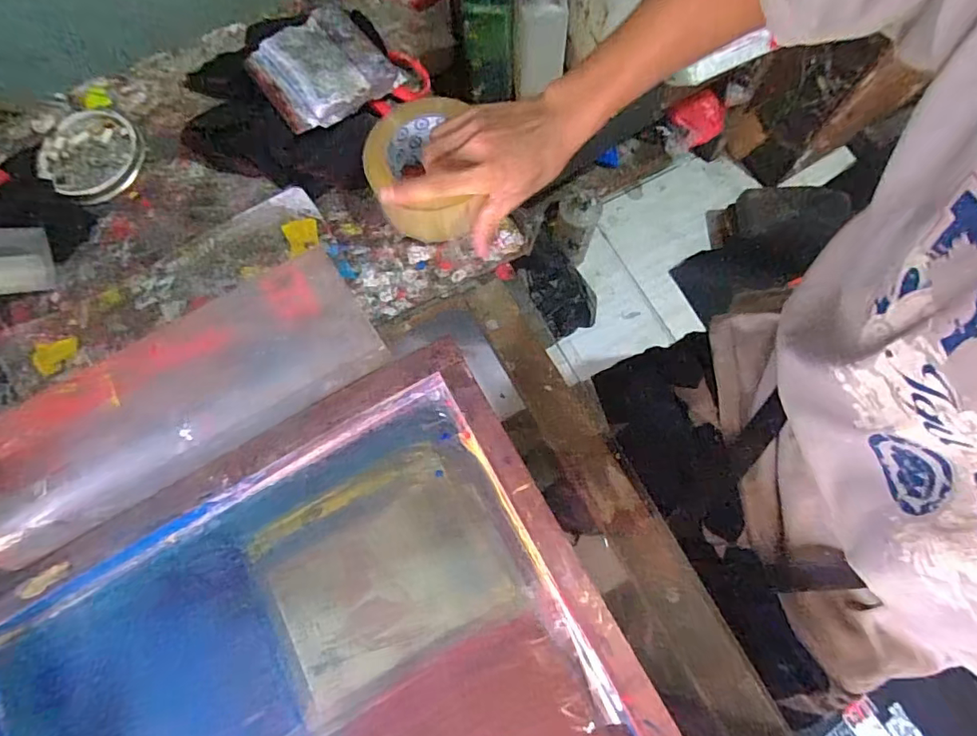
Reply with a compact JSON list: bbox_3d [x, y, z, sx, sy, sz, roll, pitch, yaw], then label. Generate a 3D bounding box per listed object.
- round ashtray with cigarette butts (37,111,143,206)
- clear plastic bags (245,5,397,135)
[{"bbox_3d":[-0.396,-0.215,0.510,0.103,0.013,0.093,37,77,11],"label":"round ashtray with cigarette butts"},{"bbox_3d":[-0.164,-0.292,0.498,0.112,0.016,0.119,-38,76,-7],"label":"clear plastic bags"}]

